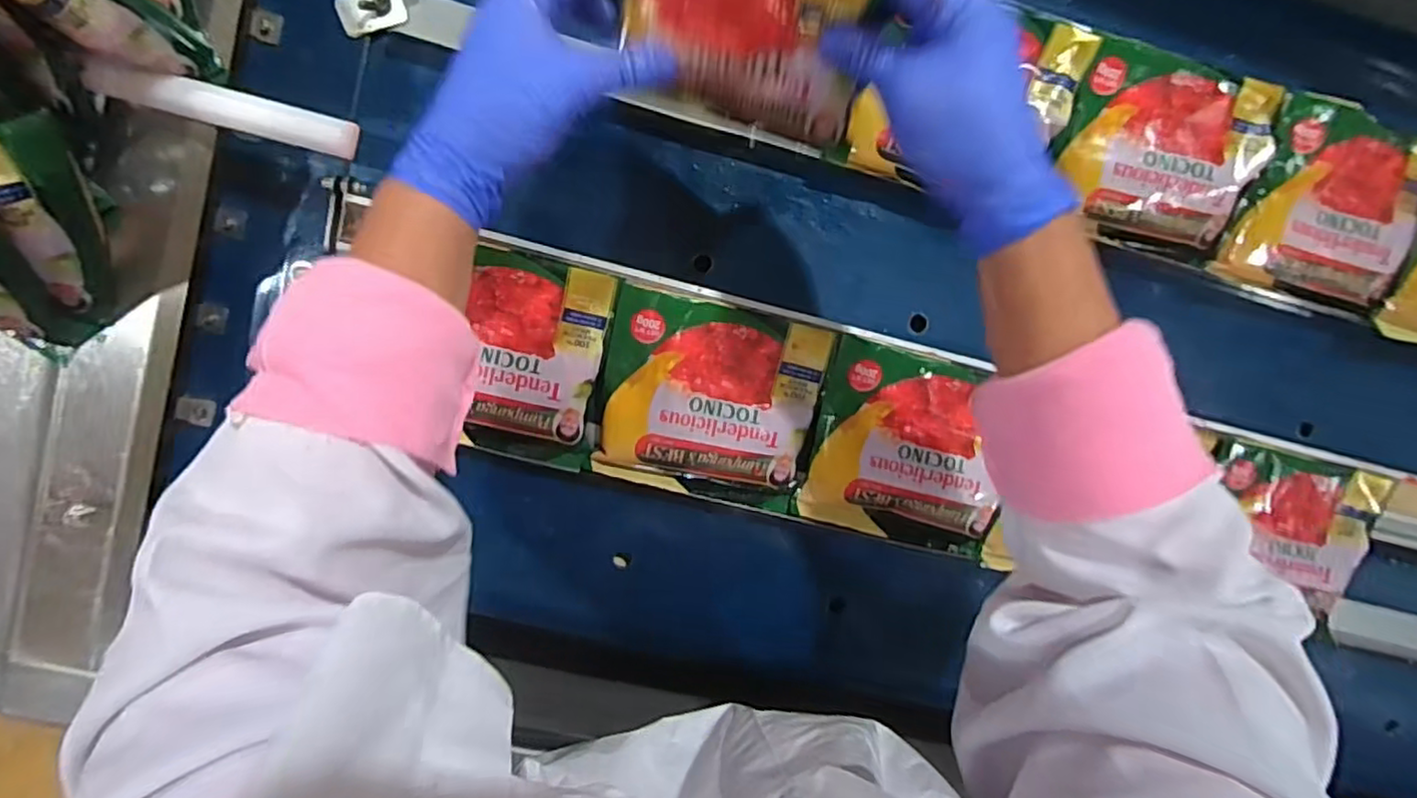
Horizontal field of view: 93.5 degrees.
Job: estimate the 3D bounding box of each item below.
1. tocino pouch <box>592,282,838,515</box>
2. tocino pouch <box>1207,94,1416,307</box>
[{"bbox_3d":[0.001,0.001,0.461,0.146,0.030,0.128,13,96,-7],"label":"tocino pouch"},{"bbox_3d":[0.445,-0.136,0.471,0.132,0.026,0.118,11,96,-7],"label":"tocino pouch"}]

